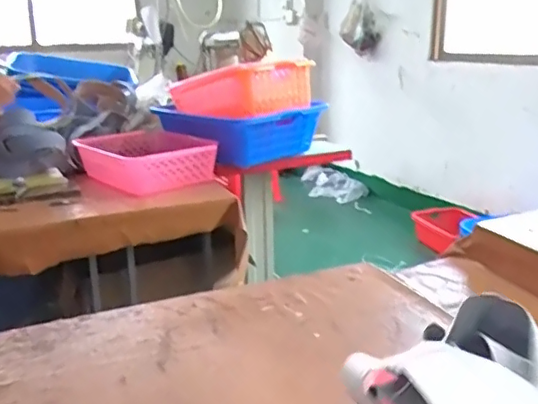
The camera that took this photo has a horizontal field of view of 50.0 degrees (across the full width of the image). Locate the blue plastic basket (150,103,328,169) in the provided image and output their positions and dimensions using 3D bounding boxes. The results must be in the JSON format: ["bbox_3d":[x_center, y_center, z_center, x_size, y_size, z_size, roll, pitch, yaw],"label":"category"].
[{"bbox_3d":[-0.123,-0.227,1.928,0.490,0.177,0.368,13,22,40],"label":"blue plastic basket"}]

